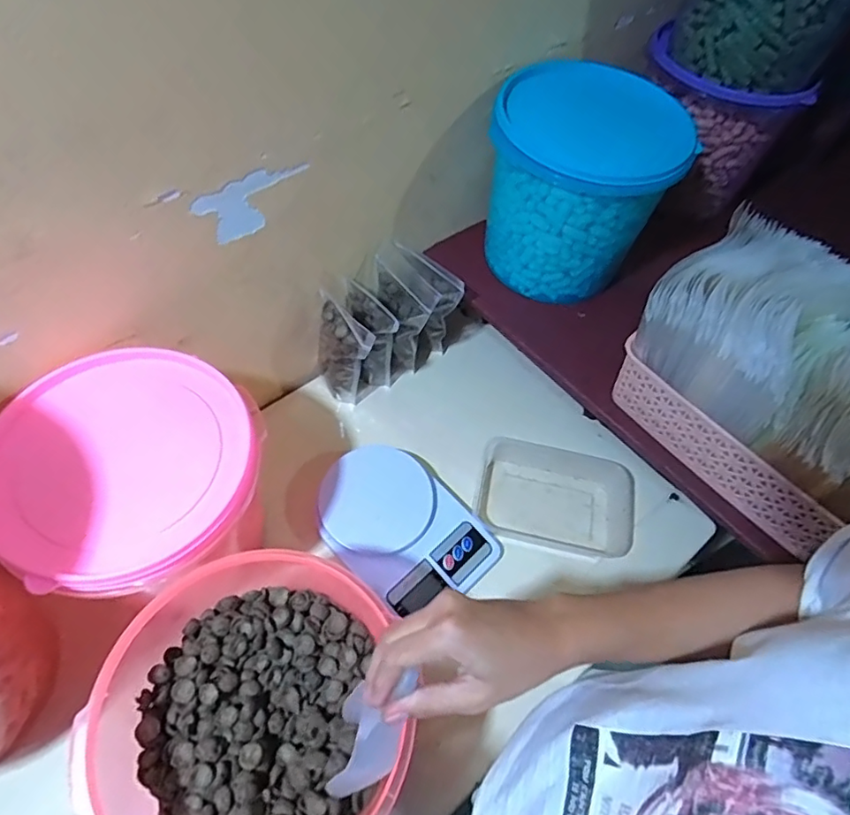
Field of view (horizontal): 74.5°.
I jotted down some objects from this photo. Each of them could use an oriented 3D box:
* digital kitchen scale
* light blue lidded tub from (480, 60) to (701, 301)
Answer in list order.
[{"bbox_3d":[-0.026,0.130,0.613,0.189,0.042,0.139,41,63,20],"label":"digital kitchen scale"},{"bbox_3d":[0.167,-0.243,0.644,0.193,0.194,0.179,2,57,-4],"label":"light blue lidded tub"}]

